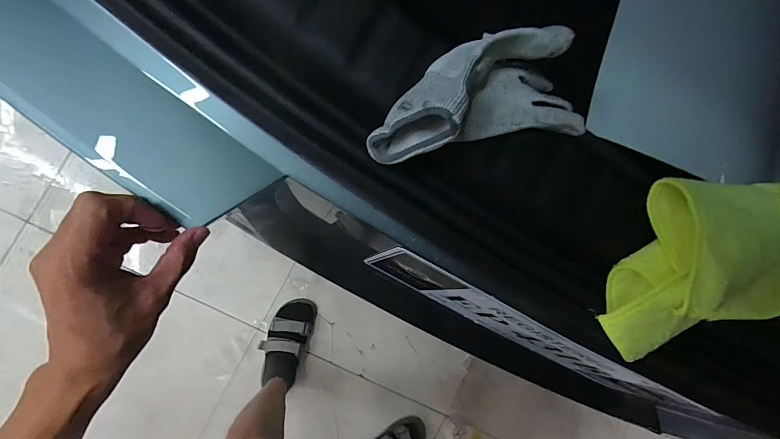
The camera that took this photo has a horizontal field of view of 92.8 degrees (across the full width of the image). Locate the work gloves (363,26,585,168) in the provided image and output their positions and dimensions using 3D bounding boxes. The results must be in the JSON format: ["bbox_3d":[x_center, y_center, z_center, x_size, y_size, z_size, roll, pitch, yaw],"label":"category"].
[{"bbox_3d":[0.063,-0.074,0.248,0.147,0.067,0.077,-24,97,-21],"label":"work gloves"}]

